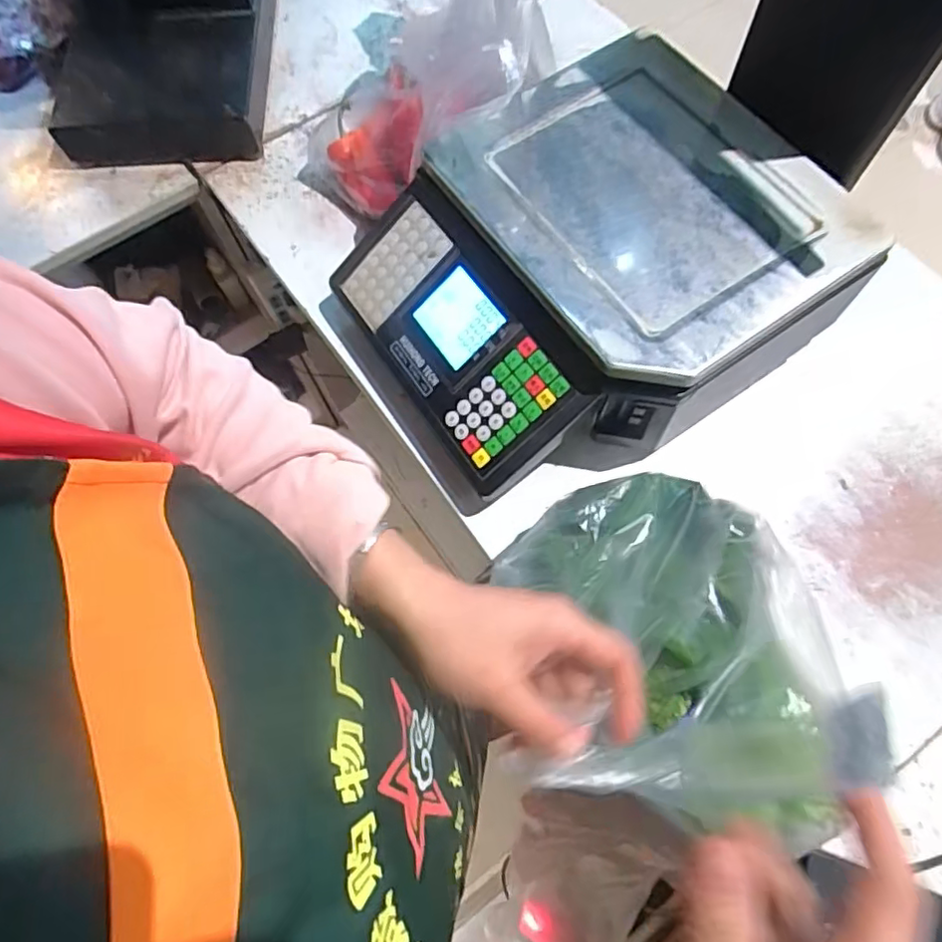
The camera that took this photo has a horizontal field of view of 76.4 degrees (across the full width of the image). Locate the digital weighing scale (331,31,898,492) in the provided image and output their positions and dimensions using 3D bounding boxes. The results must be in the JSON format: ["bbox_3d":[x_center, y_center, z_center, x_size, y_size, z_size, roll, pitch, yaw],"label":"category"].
[{"bbox_3d":[0.107,-0.196,0.602,0.408,0.162,0.343,-28,71,-9],"label":"digital weighing scale"}]

